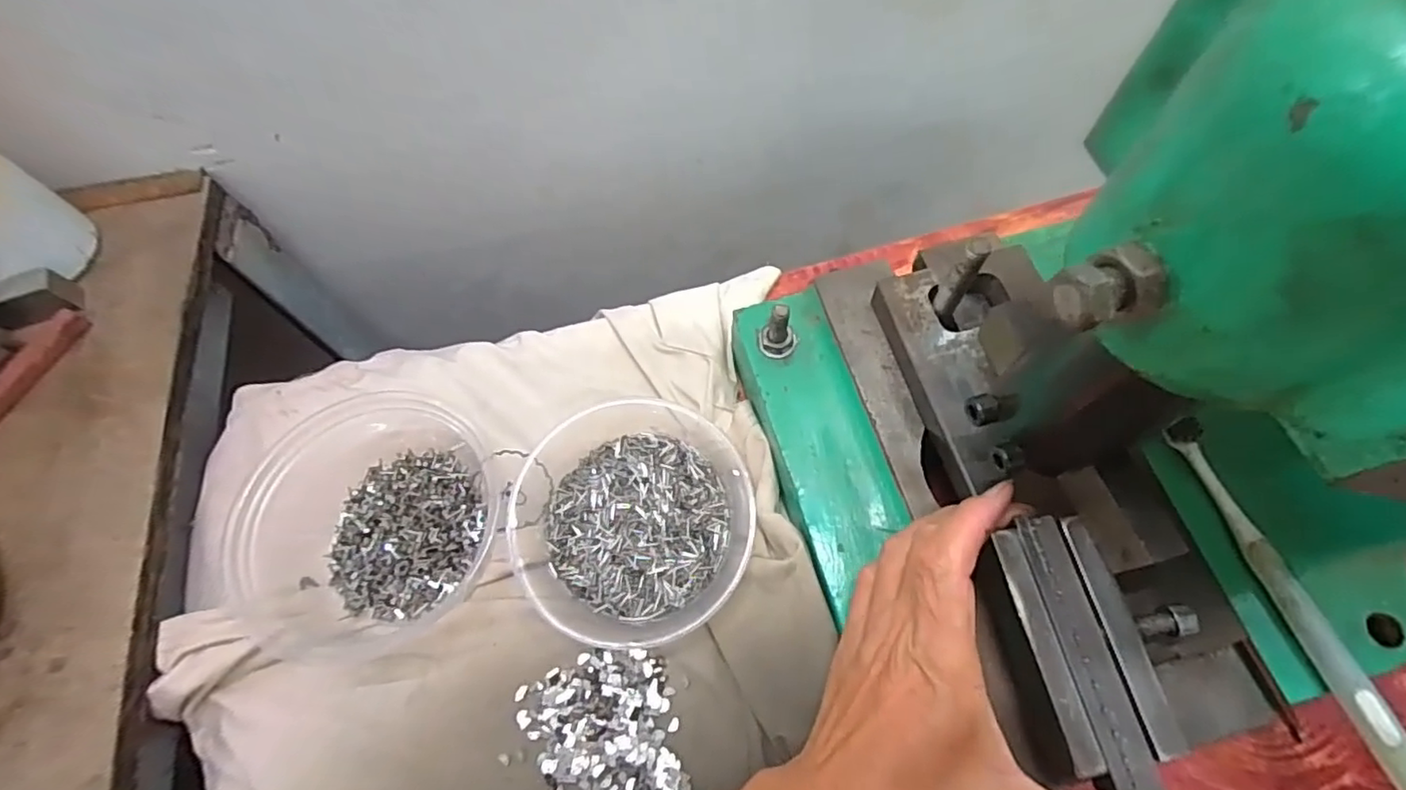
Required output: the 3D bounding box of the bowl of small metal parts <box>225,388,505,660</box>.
[{"bbox_3d":[-0.183,0.068,0.347,0.121,0.046,0.149,16,68,8],"label":"bowl of small metal parts"}]

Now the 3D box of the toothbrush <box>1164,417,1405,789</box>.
[{"bbox_3d":[0.261,0.088,0.280,0.014,0.009,0.169,-16,68,-6],"label":"toothbrush"}]

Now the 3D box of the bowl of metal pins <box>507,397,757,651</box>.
[{"bbox_3d":[-0.042,0.065,0.340,0.133,0.042,0.127,0,67,1],"label":"bowl of metal pins"}]

